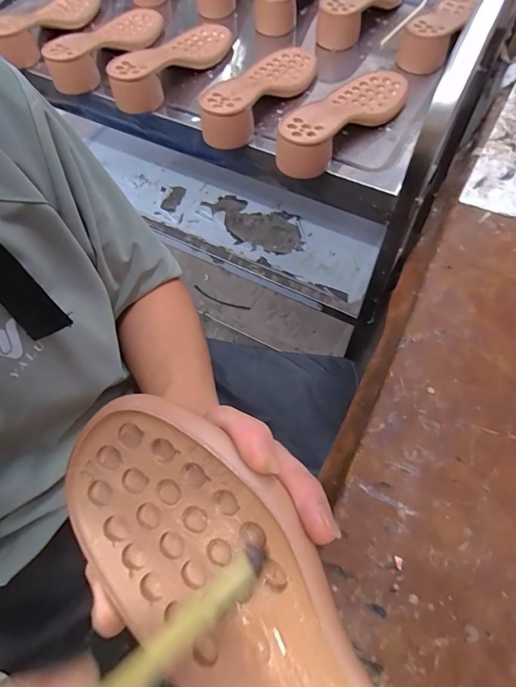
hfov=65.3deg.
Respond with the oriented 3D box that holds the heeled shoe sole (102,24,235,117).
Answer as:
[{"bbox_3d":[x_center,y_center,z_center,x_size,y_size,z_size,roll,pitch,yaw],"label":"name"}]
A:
[{"bbox_3d":[-0.124,-0.426,0.591,0.092,0.046,0.237,19,65,13],"label":"heeled shoe sole"}]

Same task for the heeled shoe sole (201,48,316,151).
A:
[{"bbox_3d":[0.008,-0.354,0.544,0.094,0.046,0.239,19,65,13],"label":"heeled shoe sole"}]

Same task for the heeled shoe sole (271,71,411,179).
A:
[{"bbox_3d":[0.111,-0.299,0.512,0.089,0.048,0.240,37,70,21],"label":"heeled shoe sole"}]

